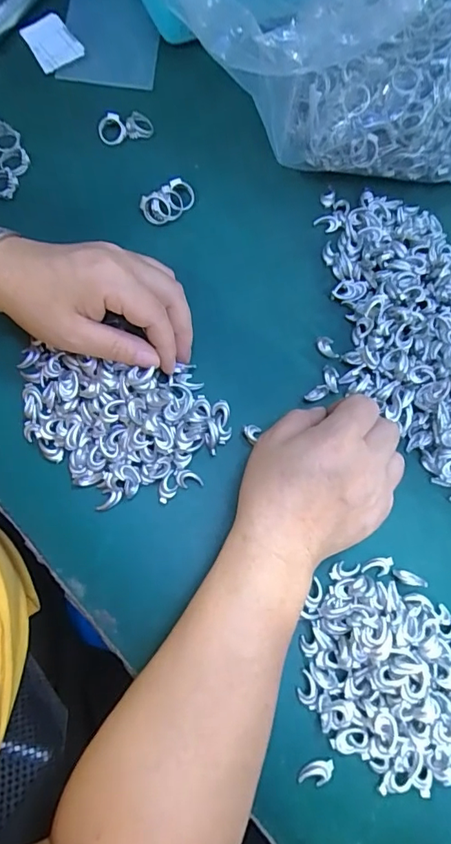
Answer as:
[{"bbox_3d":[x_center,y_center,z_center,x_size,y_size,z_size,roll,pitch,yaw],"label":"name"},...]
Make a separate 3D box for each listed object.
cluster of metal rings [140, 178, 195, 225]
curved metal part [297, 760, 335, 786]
[{"bbox_3d":[-0.044,-0.173,0.384,0.042,0.023,0.022,-35,79,-13],"label":"cluster of metal rings"},{"bbox_3d":[0.052,0.203,0.280,0.021,0.004,0.013,0,75,-1],"label":"curved metal part"}]

